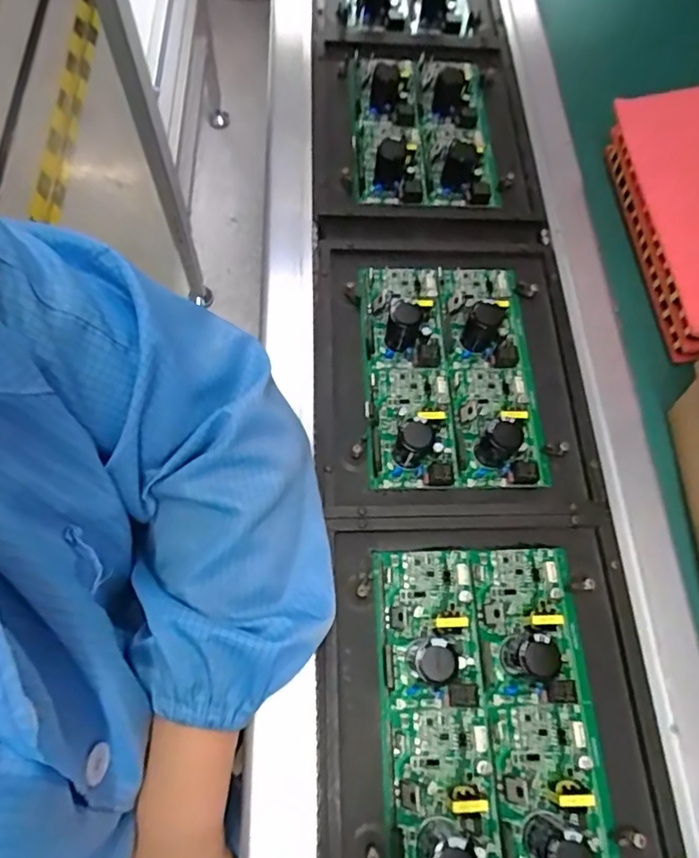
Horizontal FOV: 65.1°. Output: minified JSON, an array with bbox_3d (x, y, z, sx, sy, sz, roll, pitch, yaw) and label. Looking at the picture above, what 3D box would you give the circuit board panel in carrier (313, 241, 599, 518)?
[{"bbox_3d":[0.086,-0.064,0.478,0.231,0.039,0.274,0,67,-3],"label":"circuit board panel in carrier"}]

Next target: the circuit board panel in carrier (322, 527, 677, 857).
[{"bbox_3d":[0.095,0.195,0.369,0.229,0.038,0.265,0,67,-4],"label":"circuit board panel in carrier"}]

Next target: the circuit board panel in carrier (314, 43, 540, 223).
[{"bbox_3d":[0.078,-0.339,0.591,0.228,0.044,0.257,0,67,-3],"label":"circuit board panel in carrier"}]

